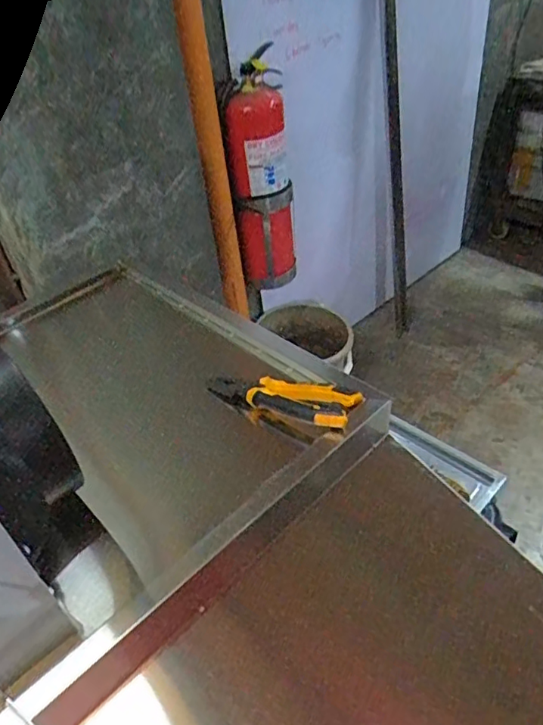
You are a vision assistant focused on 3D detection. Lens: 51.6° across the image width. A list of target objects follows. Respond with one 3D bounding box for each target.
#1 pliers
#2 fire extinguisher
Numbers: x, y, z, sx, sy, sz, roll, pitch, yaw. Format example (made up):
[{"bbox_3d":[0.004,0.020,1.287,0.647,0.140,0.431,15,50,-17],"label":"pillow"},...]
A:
[{"bbox_3d":[0.004,0.034,0.565,0.163,0.021,0.048,8,44,28],"label":"pliers"},{"bbox_3d":[-0.024,-0.458,1.458,0.146,0.530,0.141,-4,43,4],"label":"fire extinguisher"}]

